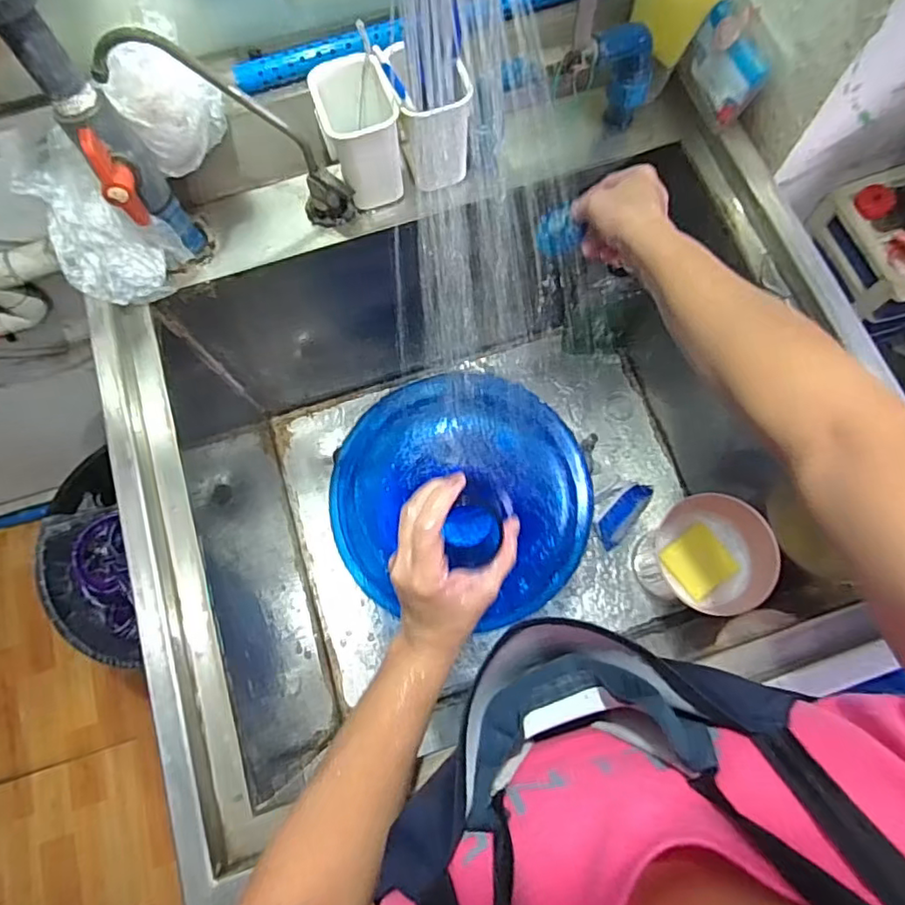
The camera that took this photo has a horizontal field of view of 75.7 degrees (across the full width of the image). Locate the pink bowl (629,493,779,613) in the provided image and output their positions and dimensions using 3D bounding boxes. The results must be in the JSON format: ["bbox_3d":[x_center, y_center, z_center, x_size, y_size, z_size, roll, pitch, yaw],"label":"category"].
[{"bbox_3d":[0.326,0.128,0.754,0.152,0.067,0.143,0,74,1],"label":"pink bowl"}]

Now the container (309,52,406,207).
[{"bbox_3d":[-0.091,-0.314,0.589,0.072,0.108,0.076,-17,75,-3],"label":"container"}]

